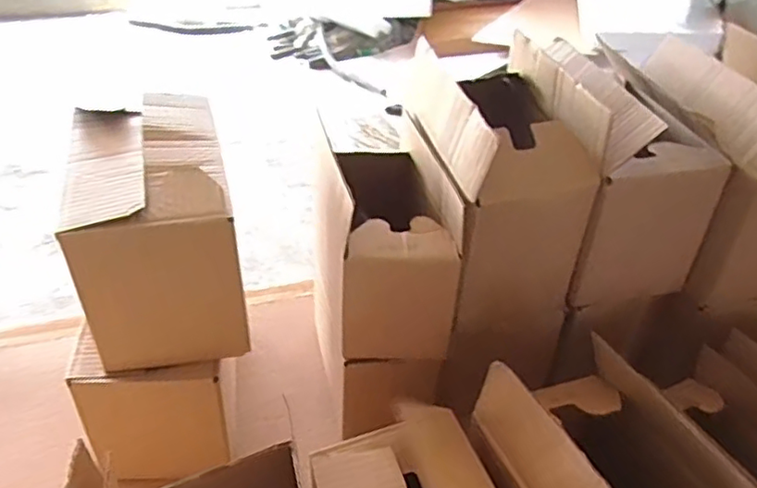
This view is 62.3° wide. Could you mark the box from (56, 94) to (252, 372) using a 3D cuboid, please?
[{"bbox_3d":[-0.206,-0.019,0.592,0.130,0.156,0.214,-7,37,-14],"label":"box"}]

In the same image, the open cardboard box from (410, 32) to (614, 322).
[{"bbox_3d":[0.119,-0.075,0.660,0.142,0.222,0.248,-3,36,-8],"label":"open cardboard box"}]

